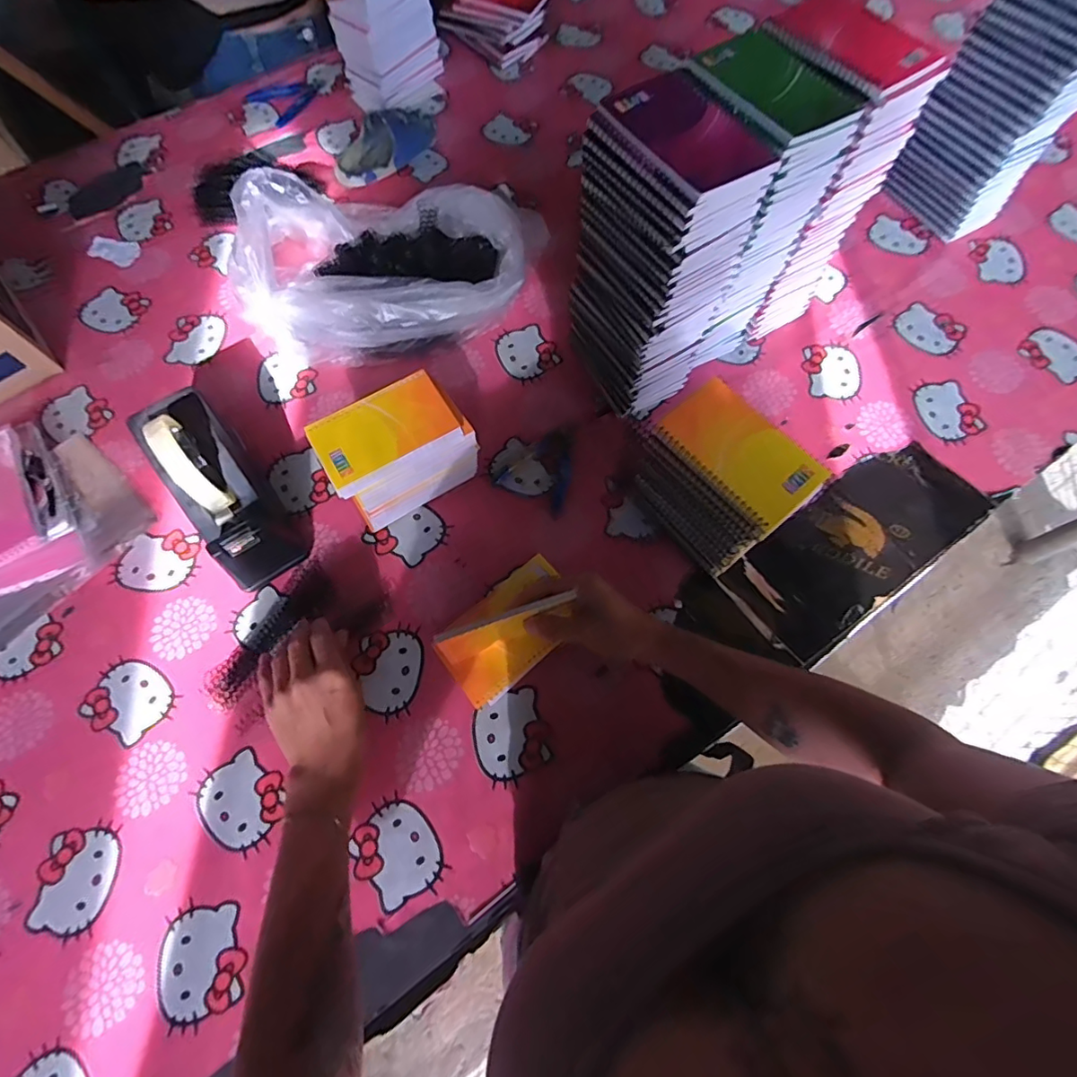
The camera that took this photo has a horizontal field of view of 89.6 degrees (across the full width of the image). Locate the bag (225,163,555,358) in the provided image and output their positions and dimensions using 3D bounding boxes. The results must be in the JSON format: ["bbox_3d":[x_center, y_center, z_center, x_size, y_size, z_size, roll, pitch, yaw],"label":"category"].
[{"bbox_3d":[-0.183,-0.348,0.679,0.365,0.109,0.257,-2,68,0],"label":"bag"}]

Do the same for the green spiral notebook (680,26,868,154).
[{"bbox_3d":[0.193,-0.374,0.448,0.108,0.020,0.122,-34,76,-15],"label":"green spiral notebook"}]

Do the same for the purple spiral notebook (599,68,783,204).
[{"bbox_3d":[0.114,-0.319,0.424,0.093,0.018,0.122,-33,72,-12],"label":"purple spiral notebook"}]

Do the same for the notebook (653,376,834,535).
[{"bbox_3d":[0.173,-0.075,0.457,0.081,0.015,0.129,-37,73,-13],"label":"notebook"}]

